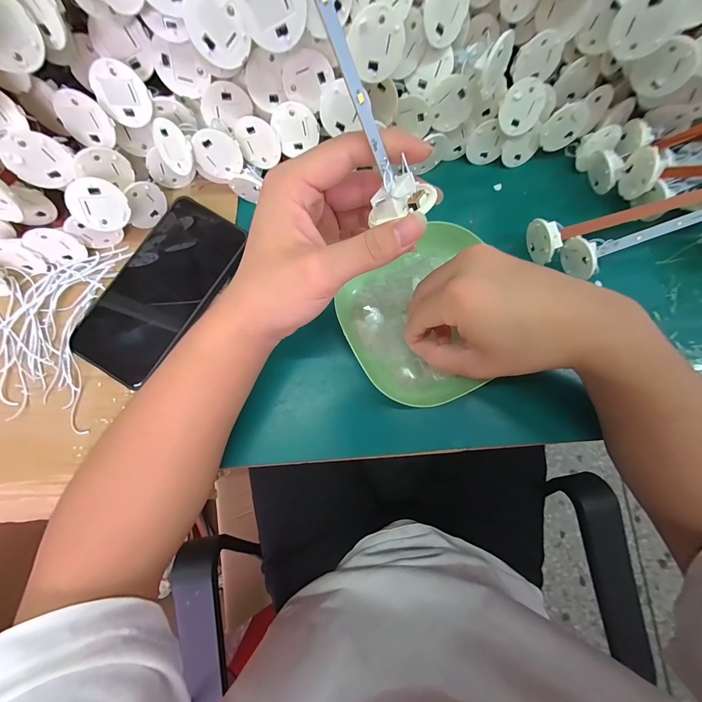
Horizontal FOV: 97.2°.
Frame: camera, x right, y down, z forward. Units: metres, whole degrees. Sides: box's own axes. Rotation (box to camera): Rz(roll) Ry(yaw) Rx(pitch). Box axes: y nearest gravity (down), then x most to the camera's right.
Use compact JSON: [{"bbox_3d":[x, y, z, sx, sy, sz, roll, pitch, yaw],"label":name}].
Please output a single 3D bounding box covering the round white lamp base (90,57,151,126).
[{"bbox_3d":[-0.168,-0.189,0.228,0.036,0.038,0.006,-8,48,6],"label":"round white lamp base"}]

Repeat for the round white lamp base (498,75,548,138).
[{"bbox_3d":[0.149,-0.211,0.269,0.040,0.038,0.008,-20,46,10],"label":"round white lamp base"}]

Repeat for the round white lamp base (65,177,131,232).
[{"bbox_3d":[-0.197,-0.114,0.242,0.038,0.039,0.004,-18,51,-28],"label":"round white lamp base"}]

